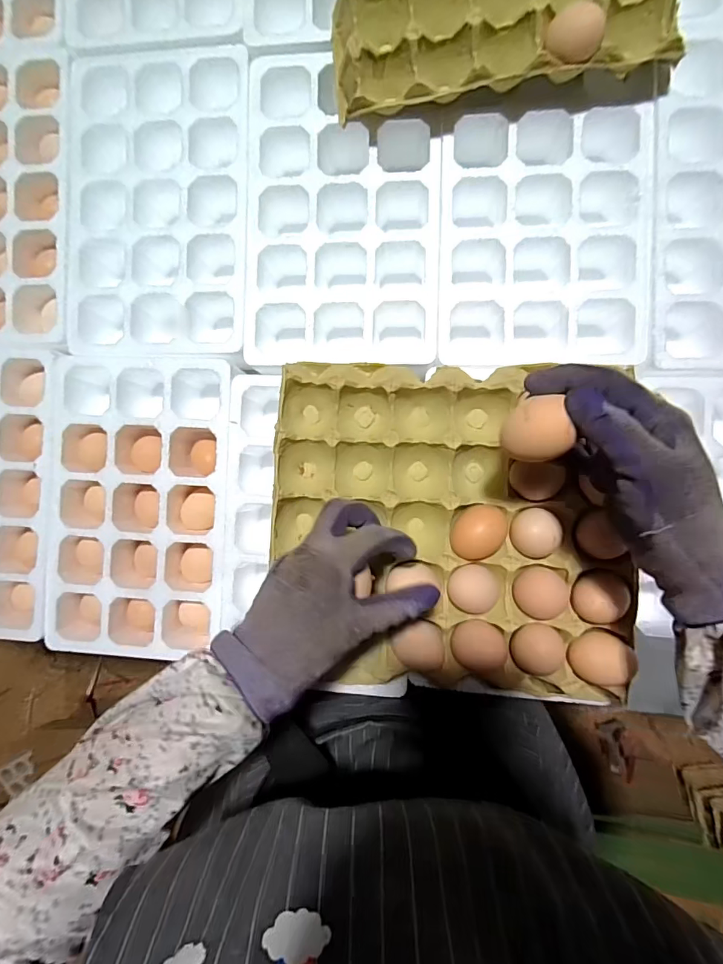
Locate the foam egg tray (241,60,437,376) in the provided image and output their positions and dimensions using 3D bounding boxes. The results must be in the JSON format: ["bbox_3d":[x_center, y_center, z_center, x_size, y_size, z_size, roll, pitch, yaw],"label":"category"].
[{"bbox_3d":[-0.016,-0.256,0.458,0.183,0.054,0.286,1,91,6],"label":"foam egg tray"}]

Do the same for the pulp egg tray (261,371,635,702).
[{"bbox_3d":[0.071,0.037,0.394,0.290,0.051,0.269,3,91,6],"label":"pulp egg tray"}]

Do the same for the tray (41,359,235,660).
[{"bbox_3d":[-0.220,0.024,0.483,0.180,0.060,0.296,2,91,6],"label":"tray"}]

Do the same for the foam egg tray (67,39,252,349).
[{"bbox_3d":[-0.200,-0.276,0.479,0.184,0.060,0.297,2,91,6],"label":"foam egg tray"}]

